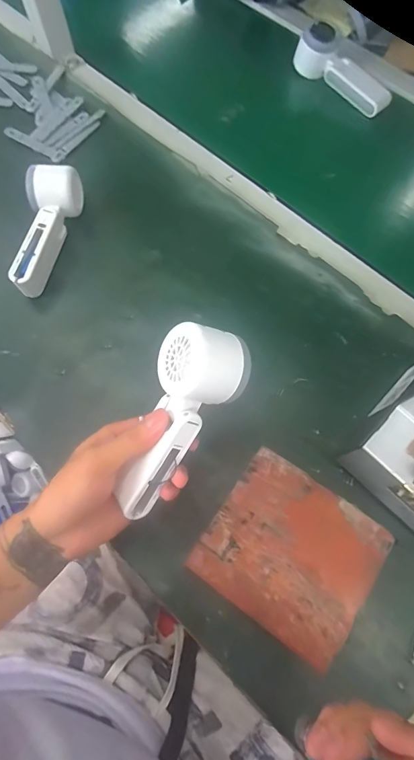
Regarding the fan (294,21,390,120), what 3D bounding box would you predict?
[{"bbox_3d":[0.214,-0.475,0.587,0.160,0.056,0.053,42,74,13],"label":"fan"}]

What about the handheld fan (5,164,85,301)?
[{"bbox_3d":[-0.201,-0.182,0.462,0.045,0.058,0.161,15,69,4],"label":"handheld fan"}]

